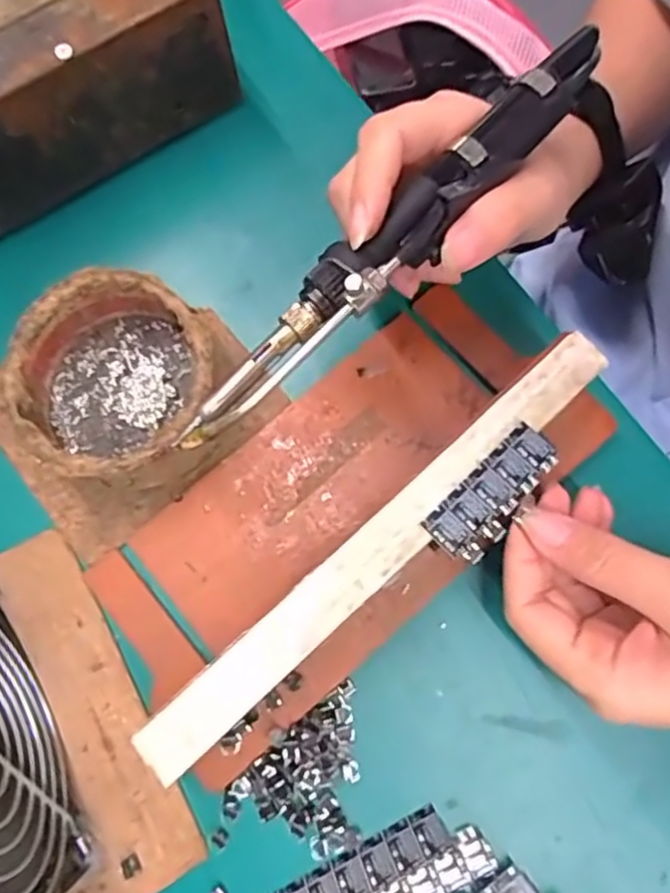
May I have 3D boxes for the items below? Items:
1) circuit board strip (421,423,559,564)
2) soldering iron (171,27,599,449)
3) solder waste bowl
[{"bbox_3d":[0.057,0.017,0.238,0.023,0.005,0.056,43,81,10],"label":"circuit board strip"},{"bbox_3d":[0.023,-0.075,0.223,0.025,0.021,0.202,44,83,10],"label":"soldering iron"},{"bbox_3d":[-0.089,-0.029,0.273,0.080,0.039,0.077,0,77,1],"label":"solder waste bowl"}]

